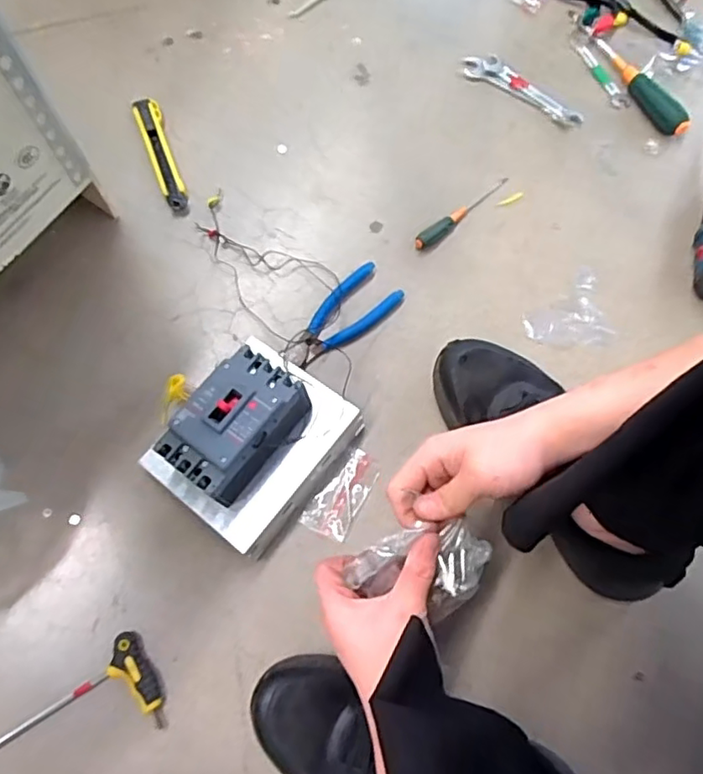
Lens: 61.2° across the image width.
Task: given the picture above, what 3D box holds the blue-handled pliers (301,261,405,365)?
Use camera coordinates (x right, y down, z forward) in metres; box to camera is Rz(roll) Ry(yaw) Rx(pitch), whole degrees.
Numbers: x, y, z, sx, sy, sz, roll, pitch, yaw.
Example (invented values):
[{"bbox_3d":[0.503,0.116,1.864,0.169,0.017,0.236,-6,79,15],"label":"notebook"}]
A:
[{"bbox_3d":[-0.007,-0.078,0.658,0.132,0.019,0.060,-43,79,-12],"label":"blue-handled pliers"}]

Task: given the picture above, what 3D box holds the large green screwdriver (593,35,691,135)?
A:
[{"bbox_3d":[0.360,-0.386,0.746,0.027,0.031,0.173,-24,76,-8],"label":"large green screwdriver"}]

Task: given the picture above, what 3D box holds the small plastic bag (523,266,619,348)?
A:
[{"bbox_3d":[0.256,-0.077,0.675,0.109,0.004,0.080,-38,78,-12],"label":"small plastic bag"}]

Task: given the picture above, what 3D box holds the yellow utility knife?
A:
[{"bbox_3d":[-0.227,-0.278,0.708,0.031,0.017,0.152,-20,75,-7],"label":"yellow utility knife"}]

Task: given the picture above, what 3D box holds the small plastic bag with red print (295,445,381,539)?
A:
[{"bbox_3d":[-0.008,0.110,0.612,0.045,0.006,0.093,31,75,7],"label":"small plastic bag with red print"}]

